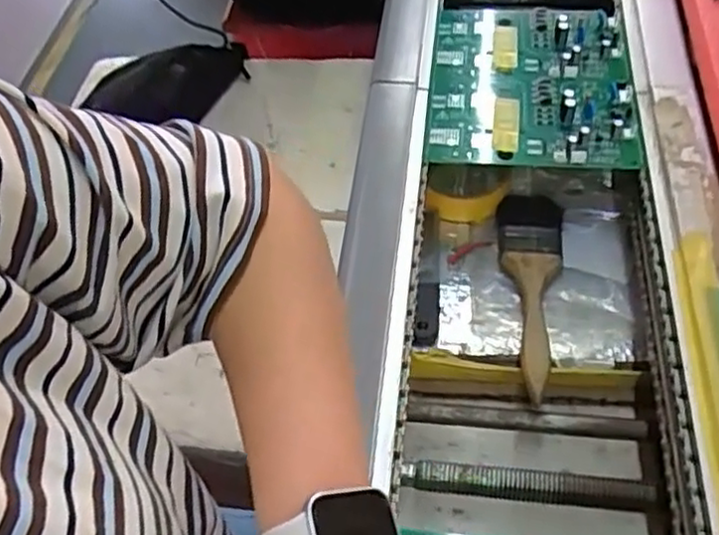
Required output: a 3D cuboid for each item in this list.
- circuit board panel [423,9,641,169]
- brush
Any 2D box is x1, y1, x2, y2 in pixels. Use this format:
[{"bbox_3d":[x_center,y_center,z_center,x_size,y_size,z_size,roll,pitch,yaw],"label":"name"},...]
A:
[{"bbox_3d":[0.137,-0.152,0.565,0.153,0.021,0.177,3,54,8],"label":"circuit board panel"},{"bbox_3d":[0.131,0.011,0.535,0.050,0.018,0.185,4,54,9],"label":"brush"}]

